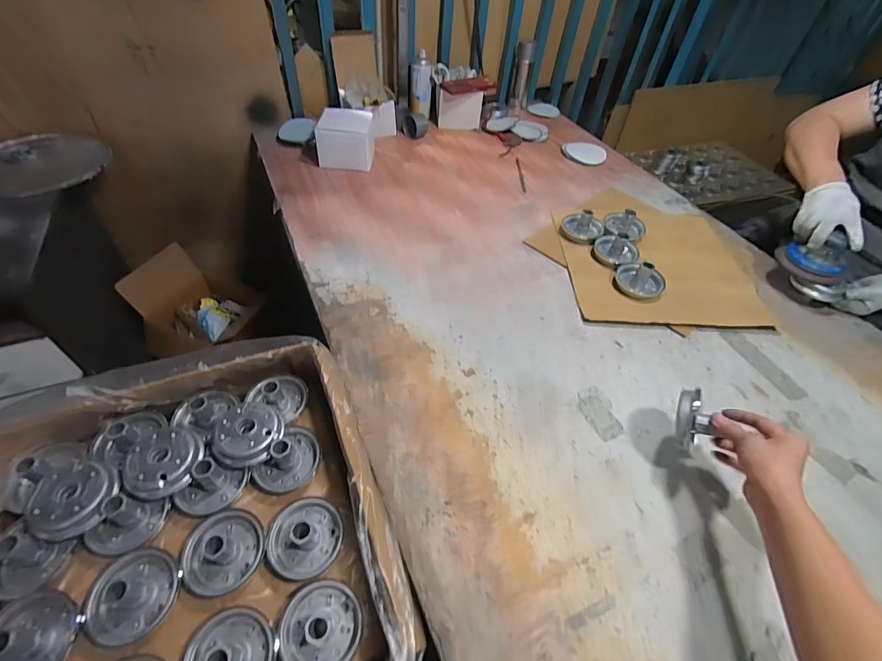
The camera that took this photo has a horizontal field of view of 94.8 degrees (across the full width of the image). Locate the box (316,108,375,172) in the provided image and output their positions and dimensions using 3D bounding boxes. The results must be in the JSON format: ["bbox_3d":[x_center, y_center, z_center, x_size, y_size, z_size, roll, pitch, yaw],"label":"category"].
[{"bbox_3d":[-0.246,-0.505,1.067,0.135,0.102,0.143,2,48,-4],"label":"box"}]

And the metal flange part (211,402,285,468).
[{"bbox_3d":[-0.264,0.145,0.561,0.088,0.050,0.082,3,48,-4],"label":"metal flange part"}]

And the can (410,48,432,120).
[{"bbox_3d":[-0.062,-0.761,1.259,0.066,0.152,0.053,1,49,-4],"label":"can"}]

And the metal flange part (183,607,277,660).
[{"bbox_3d":[-0.224,0.342,0.422,0.088,0.049,0.089,2,48,-2],"label":"metal flange part"}]

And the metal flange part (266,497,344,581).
[{"bbox_3d":[-0.167,0.248,0.497,0.086,0.040,0.085,3,48,-4],"label":"metal flange part"}]

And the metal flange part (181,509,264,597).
[{"bbox_3d":[-0.260,0.257,0.480,0.086,0.043,0.092,2,48,-2],"label":"metal flange part"}]

